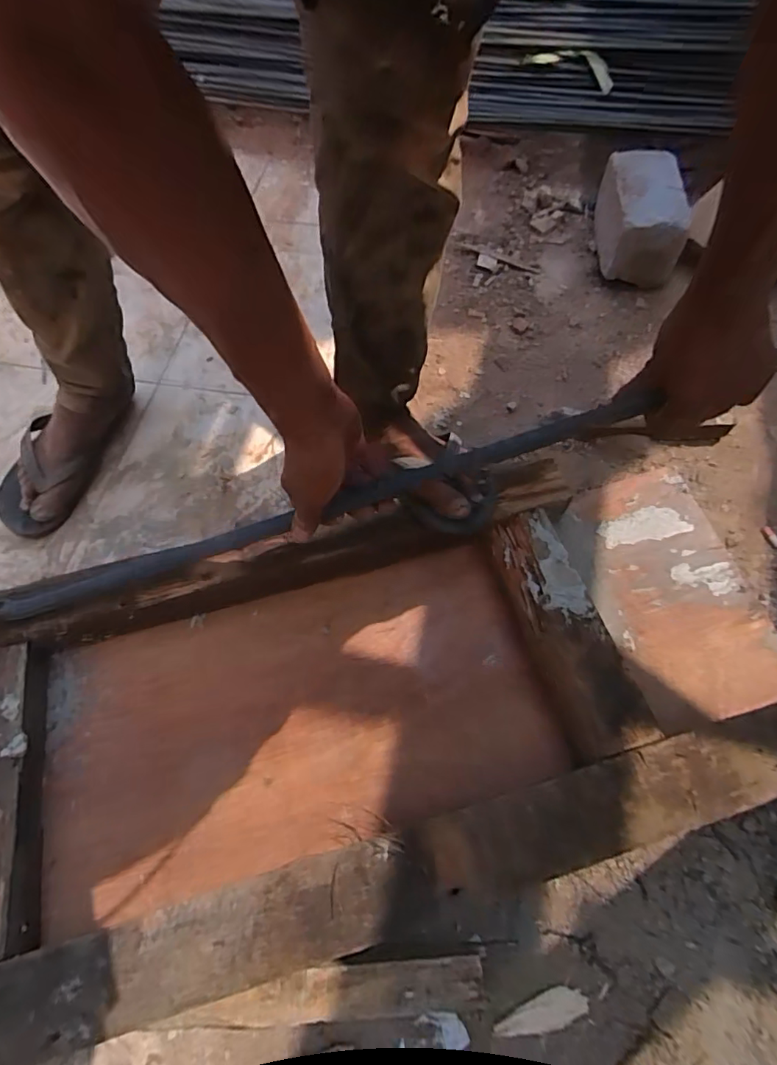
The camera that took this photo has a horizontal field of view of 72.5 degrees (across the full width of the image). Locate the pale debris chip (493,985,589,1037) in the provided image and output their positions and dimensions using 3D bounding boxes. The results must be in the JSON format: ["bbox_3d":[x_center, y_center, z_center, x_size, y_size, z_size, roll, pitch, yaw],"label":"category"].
[{"bbox_3d":[0.133,0.422,0.464,0.082,0.005,0.026,-20,64,-5],"label":"pale debris chip"}]

